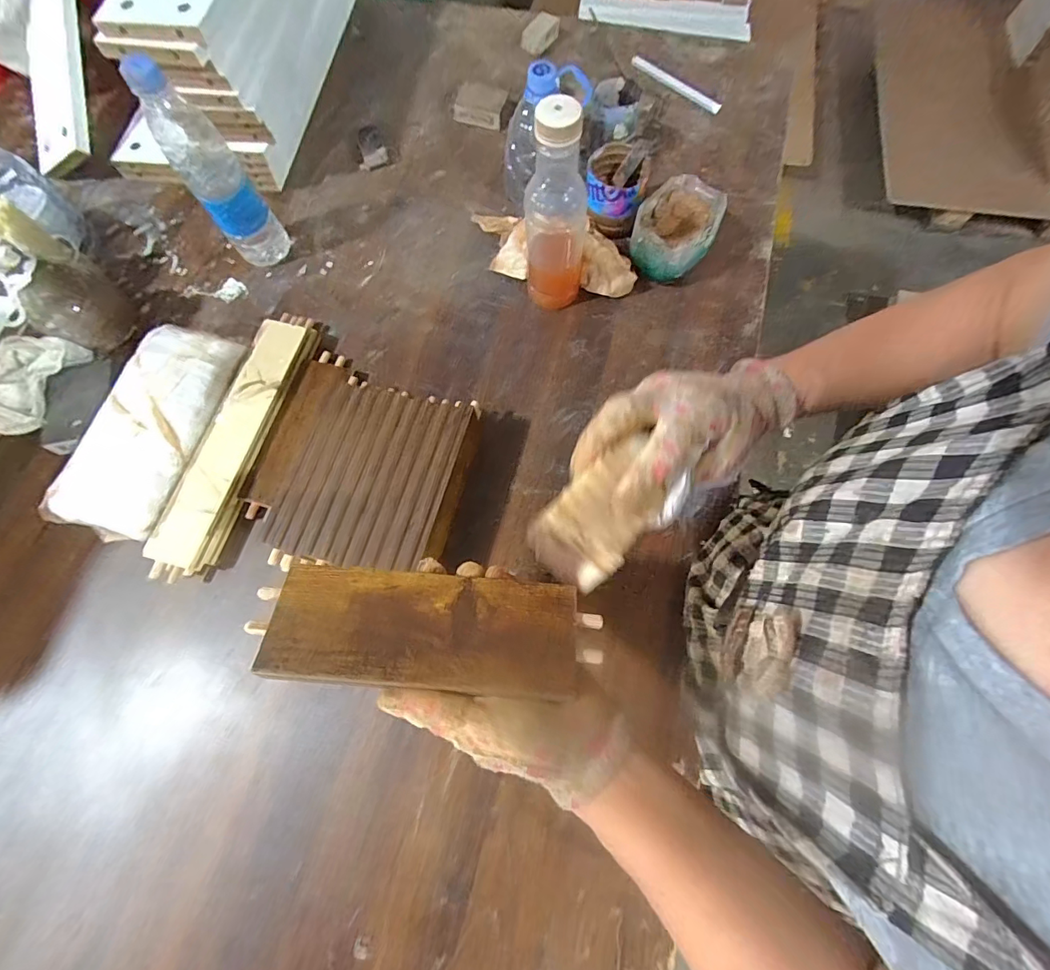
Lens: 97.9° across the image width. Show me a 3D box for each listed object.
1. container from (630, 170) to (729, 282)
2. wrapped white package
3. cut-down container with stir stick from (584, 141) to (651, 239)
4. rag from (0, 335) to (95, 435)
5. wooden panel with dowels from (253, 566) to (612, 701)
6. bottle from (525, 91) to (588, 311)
[{"bbox_3d":[0.181,-0.303,0.555,0.088,0.068,0.104,27,74,9],"label":"container"},{"bbox_3d":[-0.396,-0.059,0.492,0.104,0.062,0.233,14,73,6],"label":"wrapped white package"},{"bbox_3d":[0.111,-0.366,0.568,0.071,0.071,0.071,2,72,2],"label":"cut-down container with stir stick"},{"bbox_3d":[-0.552,-0.119,0.507,0.094,0.044,0.120,36,76,12],"label":"rag"},{"bbox_3d":[-0.056,0.083,0.266,0.190,0.018,0.062,4,72,-1],"label":"wooden panel with dowels"},{"bbox_3d":[0.034,-0.281,0.477,0.062,0.210,0.064,7,72,3],"label":"bottle"}]

